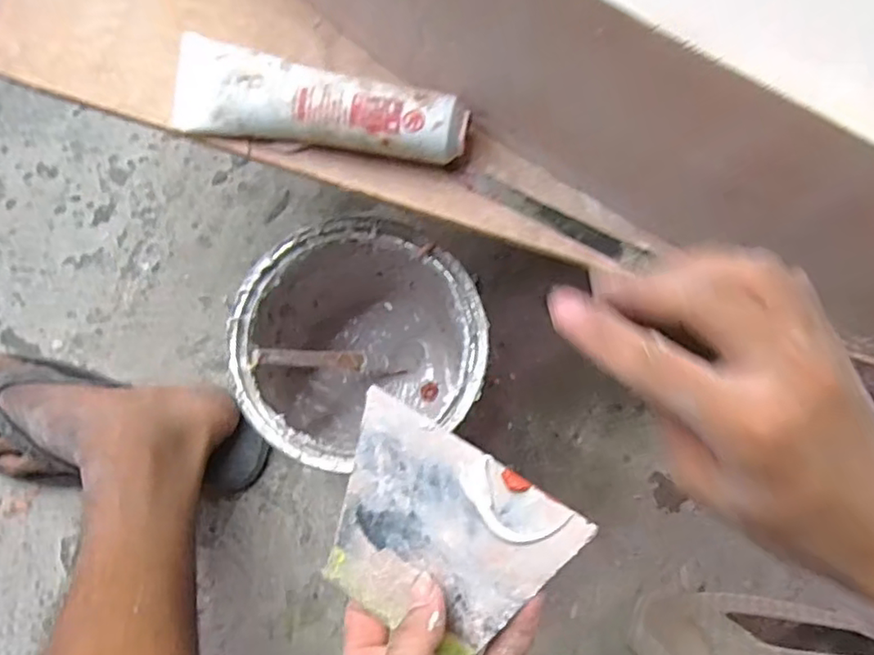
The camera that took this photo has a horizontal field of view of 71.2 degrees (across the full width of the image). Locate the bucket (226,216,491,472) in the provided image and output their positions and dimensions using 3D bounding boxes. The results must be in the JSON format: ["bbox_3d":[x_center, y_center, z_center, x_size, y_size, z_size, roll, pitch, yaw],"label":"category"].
[{"bbox_3d":[-0.055,0.020,0.490,0.163,0.206,0.155,0,78,0],"label":"bucket"}]

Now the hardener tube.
[{"bbox_3d":[-0.066,-0.118,0.337,0.163,0.036,0.044,16,79,3],"label":"hardener tube"}]

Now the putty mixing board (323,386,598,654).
[{"bbox_3d":[-0.001,0.098,0.282,0.110,0.004,0.096,28,102,19],"label":"putty mixing board"}]

